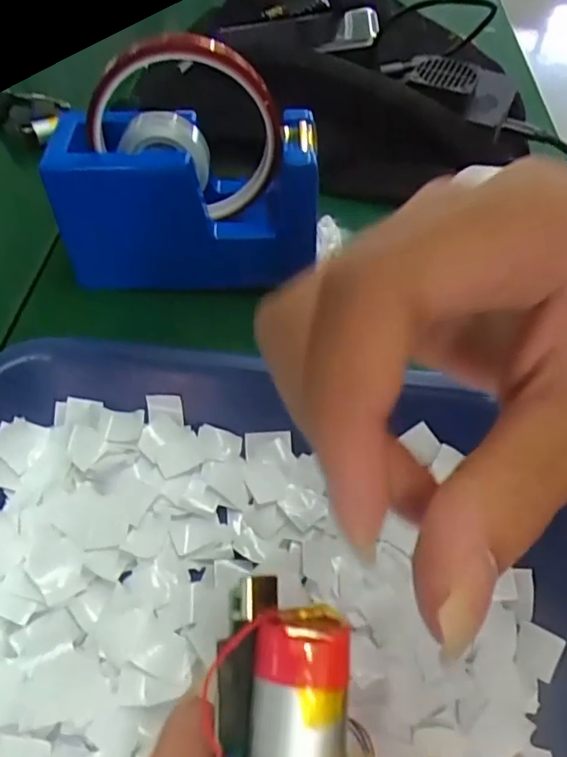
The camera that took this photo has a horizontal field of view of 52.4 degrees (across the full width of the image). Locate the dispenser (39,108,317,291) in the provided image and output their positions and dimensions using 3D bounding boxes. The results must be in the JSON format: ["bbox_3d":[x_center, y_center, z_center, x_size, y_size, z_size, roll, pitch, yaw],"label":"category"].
[{"bbox_3d":[-0.047,-0.090,0.296,0.129,0.080,0.048,5,51,-5],"label":"dispenser"}]

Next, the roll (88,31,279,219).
[{"bbox_3d":[-0.045,-0.114,0.265,0.083,0.081,0.016,-4,52,-12],"label":"roll"}]

